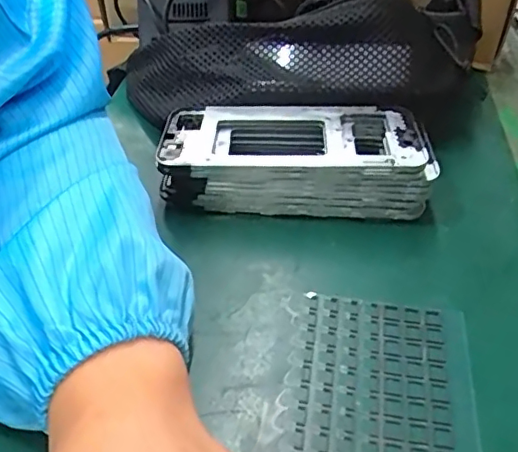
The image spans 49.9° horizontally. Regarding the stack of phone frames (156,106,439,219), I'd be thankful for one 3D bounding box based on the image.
[{"bbox_3d":[0.022,-0.044,0.356,0.166,0.045,0.077,5,42,2],"label":"stack of phone frames"}]

